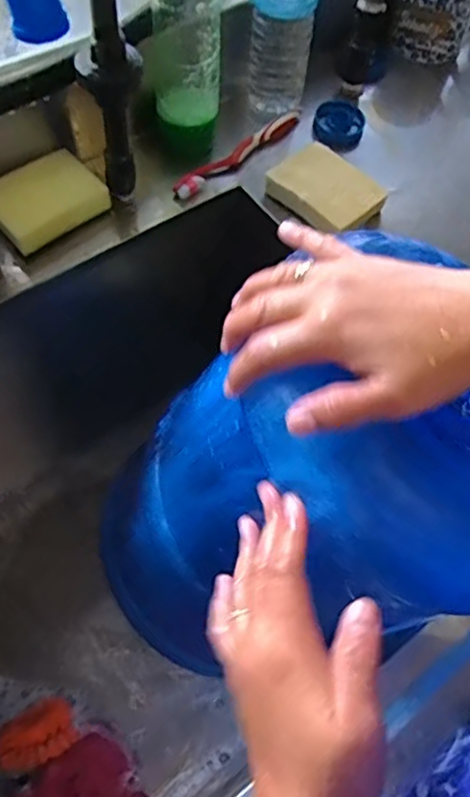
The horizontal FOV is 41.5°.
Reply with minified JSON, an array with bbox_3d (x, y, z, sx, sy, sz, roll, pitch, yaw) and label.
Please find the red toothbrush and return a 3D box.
[{"bbox_3d":[0.008,-0.259,0.654,0.185,0.025,0.018,-40,70,-22],"label":"red toothbrush"}]

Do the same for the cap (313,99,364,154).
[{"bbox_3d":[0.116,-0.304,0.694,0.055,0.031,0.055,1,60,-2],"label":"cap"}]

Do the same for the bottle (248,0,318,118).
[{"bbox_3d":[0.048,-0.385,0.611,0.064,0.202,0.056,8,60,1],"label":"bottle"}]

